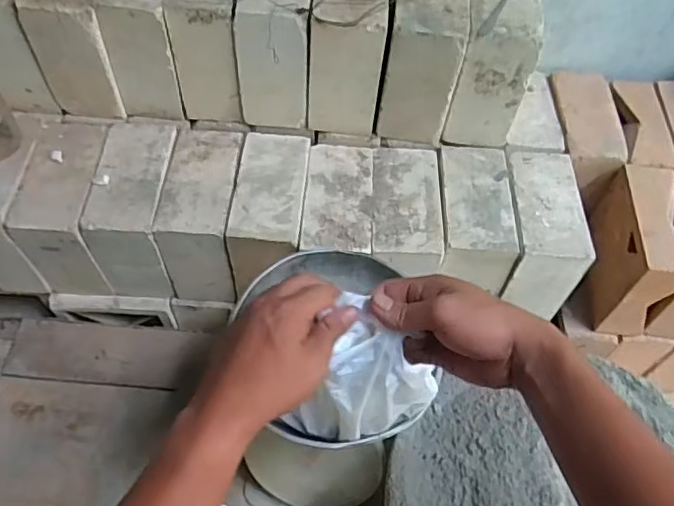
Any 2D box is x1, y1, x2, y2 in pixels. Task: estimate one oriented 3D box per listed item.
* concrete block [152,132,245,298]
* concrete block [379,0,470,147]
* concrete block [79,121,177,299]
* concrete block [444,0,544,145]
[{"bbox_3d":[-0.206,-0.056,0.946,0.102,0.192,0.200,4,54,-1],"label":"concrete block"},{"bbox_3d":[0.127,-0.299,0.887,0.096,0.205,0.184,7,54,1],"label":"concrete block"},{"bbox_3d":[-0.306,-0.067,0.937,0.100,0.179,0.208,2,54,-3],"label":"concrete block"},{"bbox_3d":[0.228,-0.300,0.899,0.102,0.202,0.205,10,54,3],"label":"concrete block"}]

